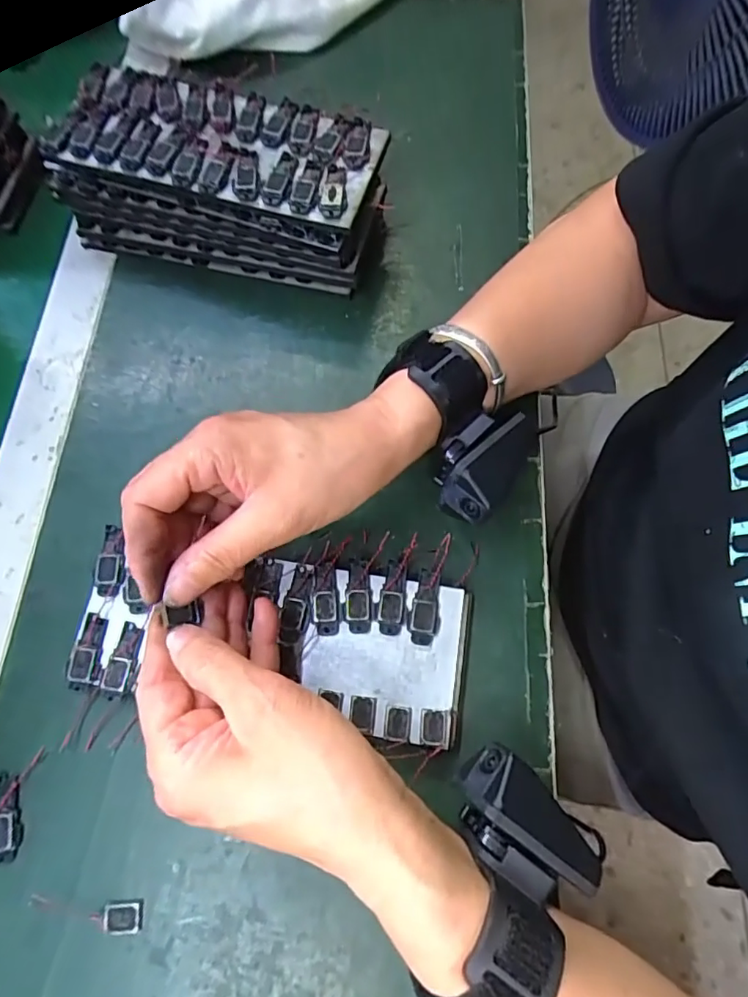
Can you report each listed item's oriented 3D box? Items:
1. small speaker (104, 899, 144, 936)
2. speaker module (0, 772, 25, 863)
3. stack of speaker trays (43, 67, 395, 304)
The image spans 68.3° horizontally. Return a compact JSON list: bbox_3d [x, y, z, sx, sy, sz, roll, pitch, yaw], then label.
[{"bbox_3d":[-0.120,0.200,0.263,0.018,0.004,0.013,-2,70,0],"label":"small speaker"},{"bbox_3d":[-0.186,0.160,0.278,0.015,0.004,0.040,-11,70,-3],"label":"speaker module"},{"bbox_3d":[-0.099,-0.210,0.374,0.205,0.079,0.085,14,71,6],"label":"stack of speaker trays"}]

